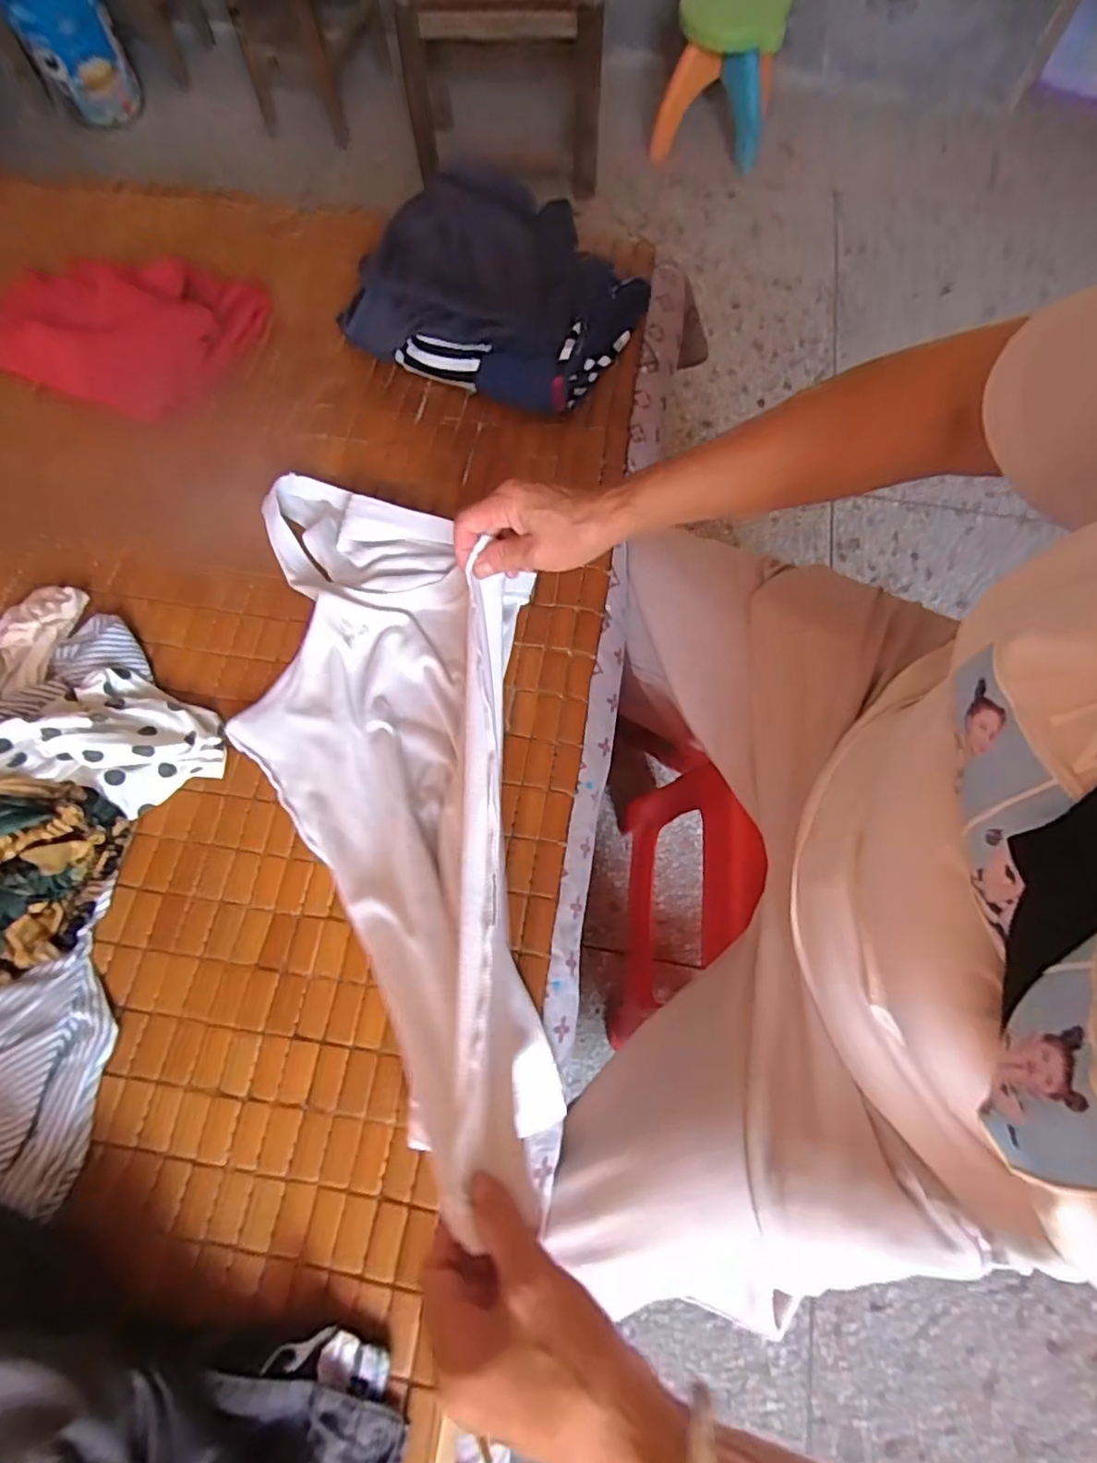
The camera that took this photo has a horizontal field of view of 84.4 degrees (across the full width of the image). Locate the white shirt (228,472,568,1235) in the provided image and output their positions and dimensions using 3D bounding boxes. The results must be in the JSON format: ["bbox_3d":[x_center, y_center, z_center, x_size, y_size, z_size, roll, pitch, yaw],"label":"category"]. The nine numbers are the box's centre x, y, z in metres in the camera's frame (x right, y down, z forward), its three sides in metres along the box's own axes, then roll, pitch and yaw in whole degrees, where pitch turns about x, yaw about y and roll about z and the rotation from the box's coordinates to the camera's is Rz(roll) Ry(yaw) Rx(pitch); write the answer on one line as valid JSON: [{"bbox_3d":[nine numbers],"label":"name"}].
[{"bbox_3d":[-0.116,0.012,0.470,0.226,0.137,0.565,-18,63,-5],"label":"white shirt"}]

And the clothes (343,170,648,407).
[{"bbox_3d":[-0.048,-0.444,0.605,0.270,0.086,0.188,23,73,8],"label":"clothes"}]

